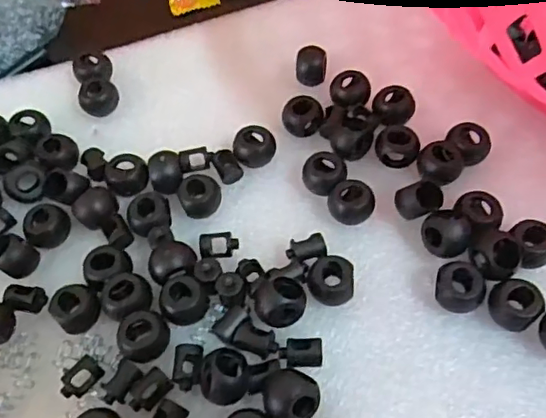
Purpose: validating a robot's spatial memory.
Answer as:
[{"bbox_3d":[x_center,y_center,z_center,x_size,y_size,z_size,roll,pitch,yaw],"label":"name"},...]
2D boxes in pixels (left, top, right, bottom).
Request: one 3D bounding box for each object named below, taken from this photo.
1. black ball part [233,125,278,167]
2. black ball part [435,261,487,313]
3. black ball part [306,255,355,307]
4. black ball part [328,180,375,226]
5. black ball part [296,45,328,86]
[{"bbox_3d":[-0.007,-0.025,0.250,0.017,0.013,0.016,-2,57,3],"label":"black ball part"},{"bbox_3d":[0.066,0.028,0.206,0.016,0.014,0.015,-2,57,3],"label":"black ball part"},{"bbox_3d":[0.021,0.027,0.213,0.017,0.014,0.015,0,57,4],"label":"black ball part"},{"bbox_3d":[0.031,-0.002,0.230,0.017,0.014,0.012,11,59,11],"label":"black ball part"},{"bbox_3d":[0.018,-0.066,0.272,0.014,0.013,0.015,-2,57,3],"label":"black ball part"}]

